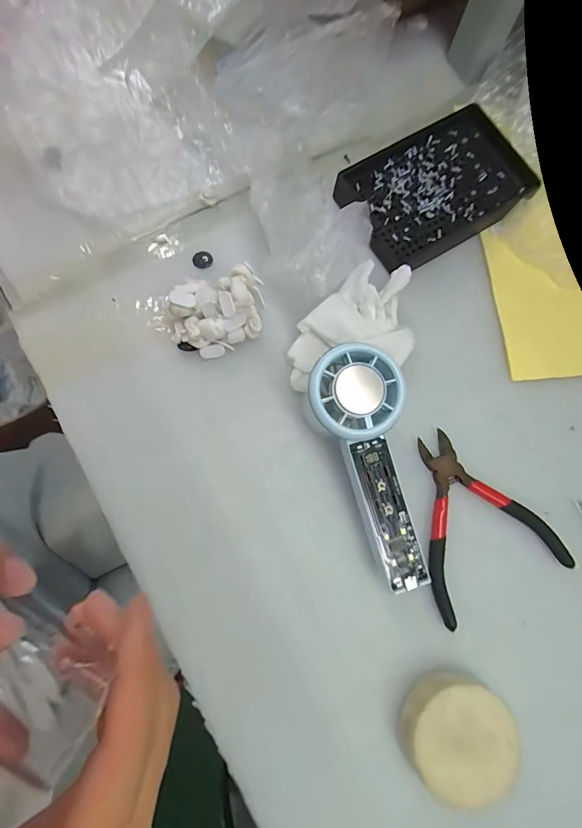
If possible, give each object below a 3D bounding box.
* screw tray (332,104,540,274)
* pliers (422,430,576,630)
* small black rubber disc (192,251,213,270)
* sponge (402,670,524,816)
[{"bbox_3d":[0.114,-0.178,0.317,0.143,0.015,0.093,-34,82,-6],"label":"screw tray"},{"bbox_3d":[0.121,0.070,0.278,0.095,0.009,0.115,-26,81,-5],"label":"pliers"},{"bbox_3d":[-0.068,-0.119,0.310,0.015,0.004,0.014,0,80,-1],"label":"small black rubber disc"},{"bbox_3d":[0.100,0.192,0.242,0.064,0.026,0.063,0,80,-1],"label":"sponge"}]

